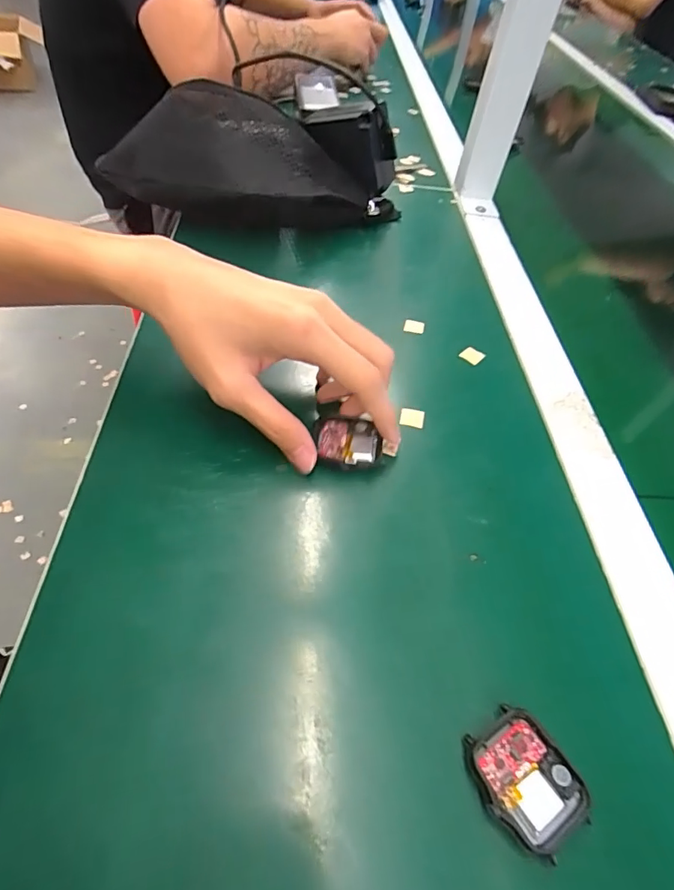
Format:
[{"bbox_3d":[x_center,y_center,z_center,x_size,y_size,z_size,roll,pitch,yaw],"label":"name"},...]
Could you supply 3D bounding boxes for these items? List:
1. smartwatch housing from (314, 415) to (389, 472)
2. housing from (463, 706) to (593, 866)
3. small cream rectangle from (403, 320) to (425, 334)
[{"bbox_3d":[0.007,-0.001,0.304,0.042,0.009,0.038,-4,50,-9],"label":"smartwatch housing"},{"bbox_3d":[0.078,0.138,0.198,0.039,0.006,0.046,-22,58,-24],"label":"housing"},{"bbox_3d":[0.064,-0.098,0.398,0.017,0.005,0.010,13,51,2],"label":"small cream rectangle"}]

